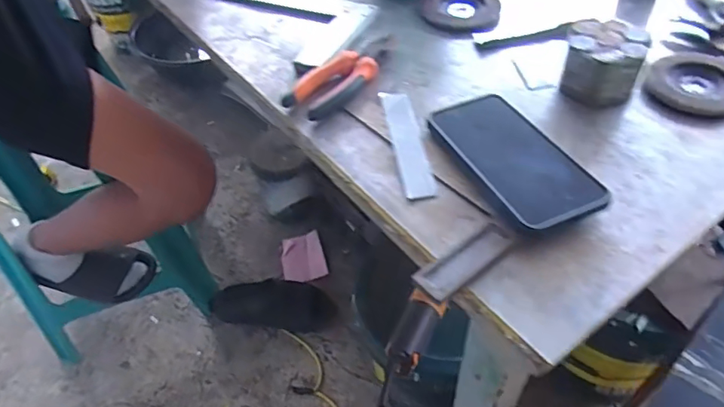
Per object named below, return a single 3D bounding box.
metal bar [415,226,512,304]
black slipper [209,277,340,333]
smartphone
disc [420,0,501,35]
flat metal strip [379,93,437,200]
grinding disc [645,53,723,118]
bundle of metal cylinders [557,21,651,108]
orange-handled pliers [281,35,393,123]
[{"bbox_3d":[0.076,0.041,0.373,0.079,0.005,0.027,-35,54,-22],"label":"metal bar"},{"bbox_3d":[-0.214,0.245,1.238,0.300,0.050,0.108,4,49,10],"label":"black slipper"},{"bbox_3d":[0.122,-0.042,0.423,0.074,0.012,0.156,-24,50,-14],"label":"smartphone"},{"bbox_3d":[0.119,-0.236,0.621,0.092,0.015,0.092,-2,49,2],"label":"disc"},{"bbox_3d":[0.040,-0.057,0.465,0.026,0.004,0.136,-12,51,2],"label":"flat metal strip"},{"bbox_3d":[0.330,-0.117,0.498,0.089,0.020,0.089,-3,49,4],"label":"grinding disc"},{"bbox_3d":[0.230,-0.134,0.490,0.068,0.056,0.064,14,52,18],"label":"bundle of metal cylinders"},{"bbox_3d":[-0.018,-0.135,0.531,0.055,0.018,0.139,25,56,25],"label":"orange-handled pliers"}]

